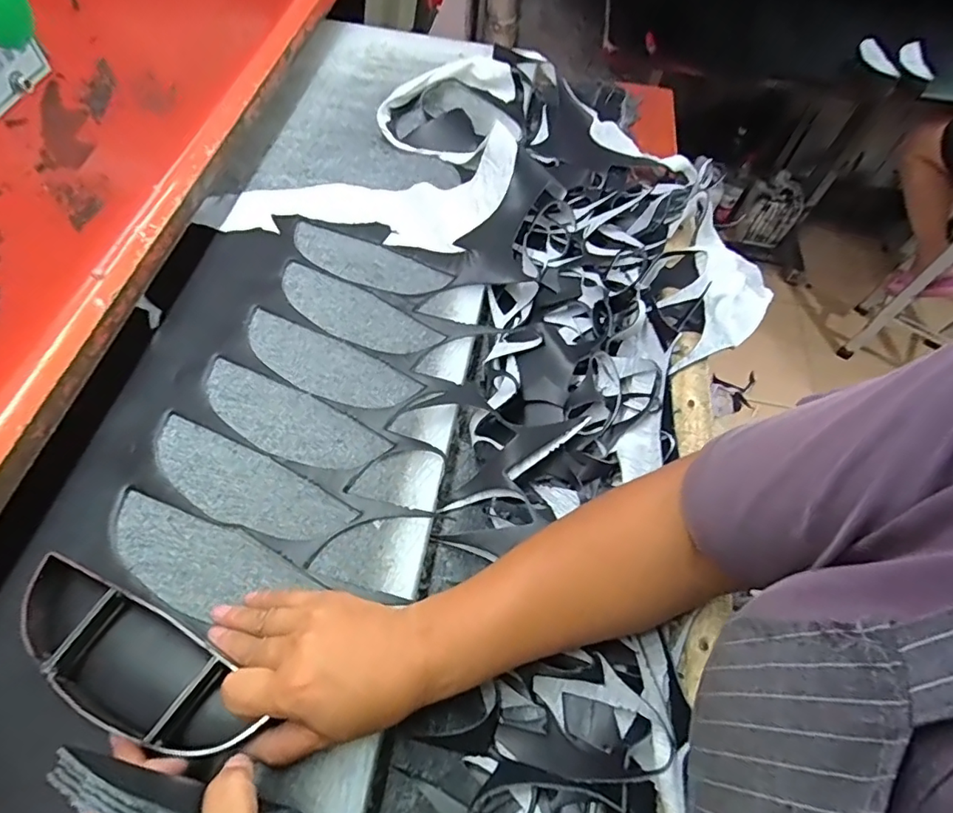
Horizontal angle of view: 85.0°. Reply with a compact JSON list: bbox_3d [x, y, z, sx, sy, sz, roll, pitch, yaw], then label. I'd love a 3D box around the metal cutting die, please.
[{"bbox_3d":[-0.217,0.164,0.333,0.180,0.036,0.063,29,64,10],"label":"metal cutting die"}]

